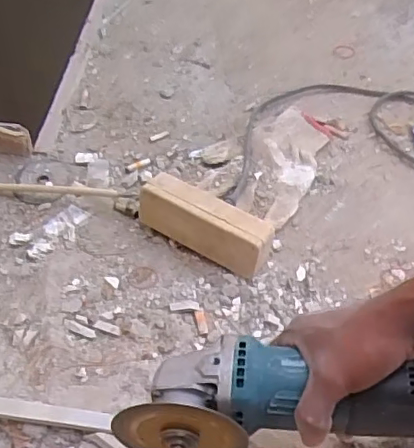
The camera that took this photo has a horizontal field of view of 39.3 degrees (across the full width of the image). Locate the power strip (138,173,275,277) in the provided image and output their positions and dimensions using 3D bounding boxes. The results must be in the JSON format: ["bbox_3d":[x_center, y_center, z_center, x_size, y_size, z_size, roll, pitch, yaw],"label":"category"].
[{"bbox_3d":[-0.001,0.002,0.668,0.159,0.062,0.050,28,56,18],"label":"power strip"}]

